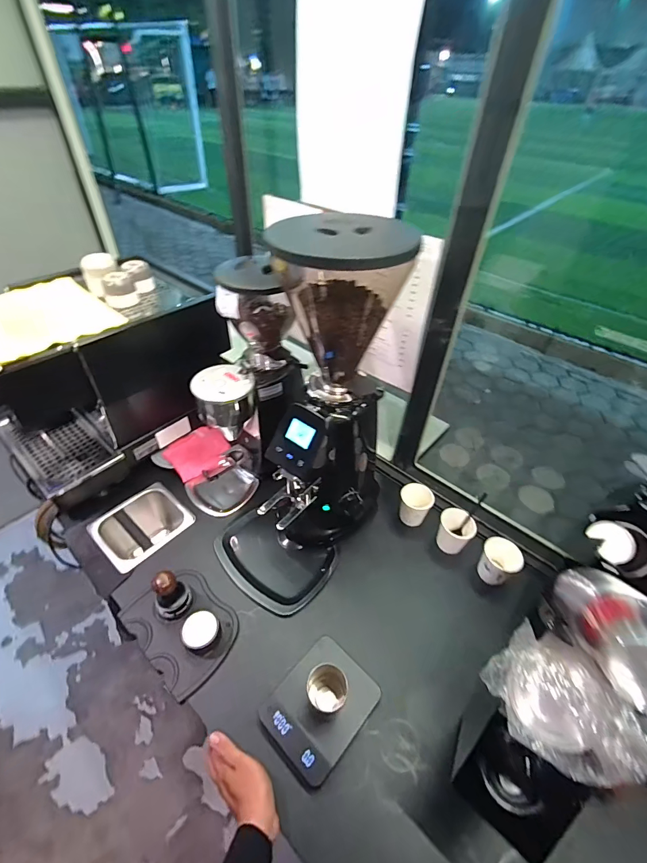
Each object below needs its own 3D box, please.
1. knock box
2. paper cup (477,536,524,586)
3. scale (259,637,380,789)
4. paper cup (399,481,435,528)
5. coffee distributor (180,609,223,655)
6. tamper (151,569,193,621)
[{"bbox_3d":[-0.403,0.244,0.875,0.167,0.135,0.178,33,52,28],"label":"knock box"},{"bbox_3d":[0.351,0.259,0.749,0.068,0.072,0.074,22,48,19],"label":"paper cup"},{"bbox_3d":[-0.008,0.428,0.591,0.129,0.025,0.163,34,52,28],"label":"scale"},{"bbox_3d":[0.200,0.168,0.836,0.072,0.088,0.066,21,47,18],"label":"paper cup"},{"bbox_3d":[-0.211,0.350,0.656,0.058,0.053,0.056,1,44,-1],"label":"coffee distributor"},{"bbox_3d":[-0.276,0.288,0.672,0.060,0.091,0.061,6,45,4],"label":"tamper"}]

